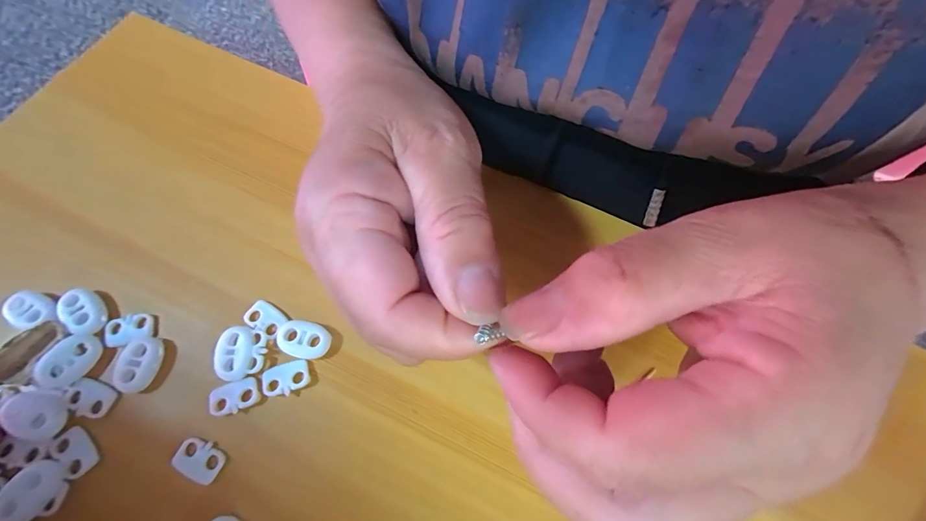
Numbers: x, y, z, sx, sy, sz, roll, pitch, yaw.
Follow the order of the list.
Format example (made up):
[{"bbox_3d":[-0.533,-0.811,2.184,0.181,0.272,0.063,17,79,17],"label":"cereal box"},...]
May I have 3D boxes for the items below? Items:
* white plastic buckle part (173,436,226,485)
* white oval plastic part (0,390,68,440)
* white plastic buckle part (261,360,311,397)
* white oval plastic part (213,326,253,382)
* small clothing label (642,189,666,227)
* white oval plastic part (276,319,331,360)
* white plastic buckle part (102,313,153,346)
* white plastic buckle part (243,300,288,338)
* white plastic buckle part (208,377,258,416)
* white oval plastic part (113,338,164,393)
[{"bbox_3d":[-0.102,0.077,0.159,0.018,0.004,0.013,24,68,8],"label":"white plastic buckle part"},{"bbox_3d":[-0.166,0.059,0.157,0.022,0.006,0.016,17,68,5],"label":"white oval plastic part"},{"bbox_3d":[-0.074,0.049,0.169,0.019,0.004,0.012,-19,69,-10],"label":"white plastic buckle part"},{"bbox_3d":[-0.095,0.039,0.170,0.015,0.004,0.022,8,67,1],"label":"white oval plastic part"},{"bbox_3d":[0.089,-0.025,0.190,0.005,0.018,0.004,8,34,2],"label":"small clothing label"},{"bbox_3d":[-0.068,0.034,0.174,0.022,0.005,0.015,15,67,4],"label":"white oval plastic part"},{"bbox_3d":[-0.143,0.030,0.175,0.018,0.005,0.012,-15,68,-8],"label":"white plastic buckle part"},{"bbox_3d":[-0.086,0.025,0.177,0.018,0.004,0.012,28,69,10],"label":"white plastic buckle part"},{"bbox_3d":[-0.093,0.055,0.165,0.019,0.004,0.012,-17,69,-9],"label":"white plastic buckle part"},{"bbox_3d":[-0.133,0.043,0.167,0.014,0.005,0.021,7,67,1],"label":"white oval plastic part"}]

